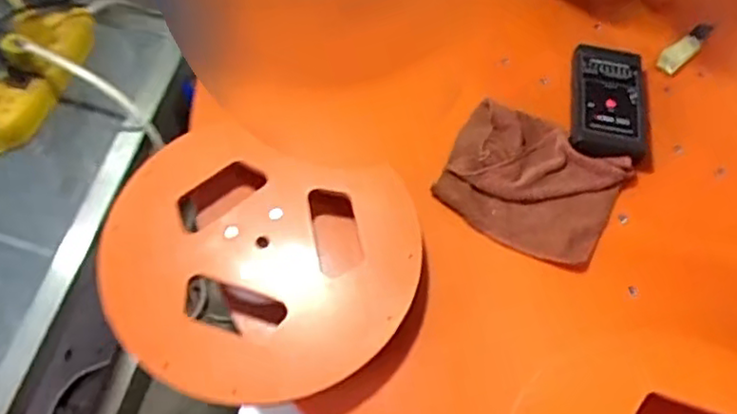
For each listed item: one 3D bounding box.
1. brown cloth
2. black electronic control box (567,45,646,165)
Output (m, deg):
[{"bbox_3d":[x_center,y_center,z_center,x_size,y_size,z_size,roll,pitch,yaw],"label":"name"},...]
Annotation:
[{"bbox_3d":[0.158,-0.026,0.661,0.163,0.020,0.141,27,64,12],"label":"brown cloth"},{"bbox_3d":[0.253,-0.111,0.705,0.079,0.022,0.136,8,61,2],"label":"black electronic control box"}]

